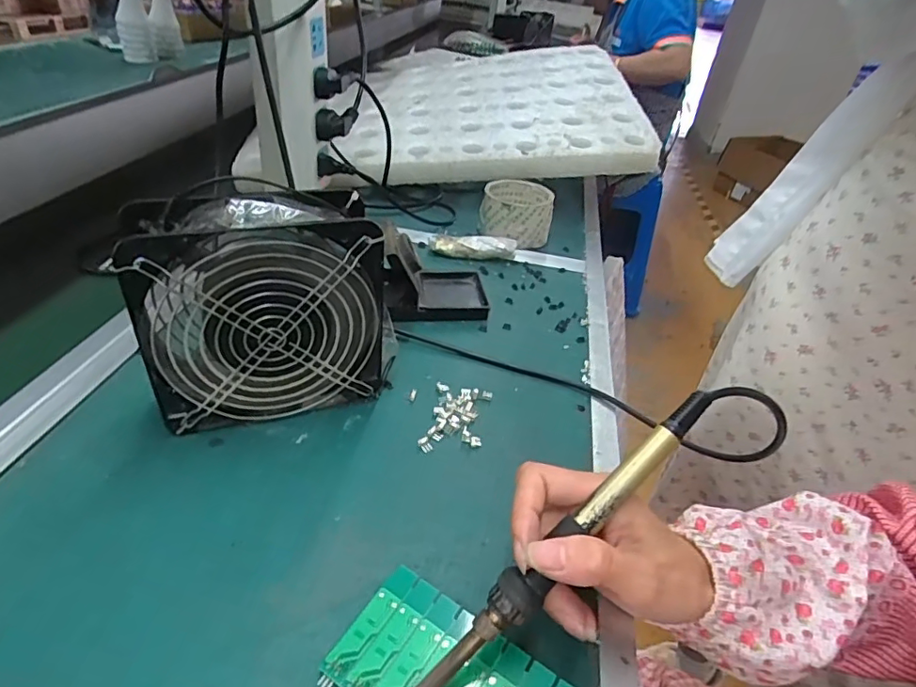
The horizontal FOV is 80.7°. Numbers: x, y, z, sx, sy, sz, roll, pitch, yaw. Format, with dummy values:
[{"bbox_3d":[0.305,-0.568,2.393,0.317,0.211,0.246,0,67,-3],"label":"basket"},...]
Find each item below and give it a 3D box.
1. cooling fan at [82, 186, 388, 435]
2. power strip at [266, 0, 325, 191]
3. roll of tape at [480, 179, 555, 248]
[{"bbox_3d":[-0.126,-0.021,0.367,0.157,0.153,0.056,-9,40,-21],"label":"cooling fan"},{"bbox_3d":[-0.157,-0.269,0.551,0.042,0.210,0.055,8,37,1],"label":"power strip"},{"bbox_3d":[0.072,-0.158,0.656,0.082,0.054,0.086,13,37,7],"label":"roll of tape"}]

